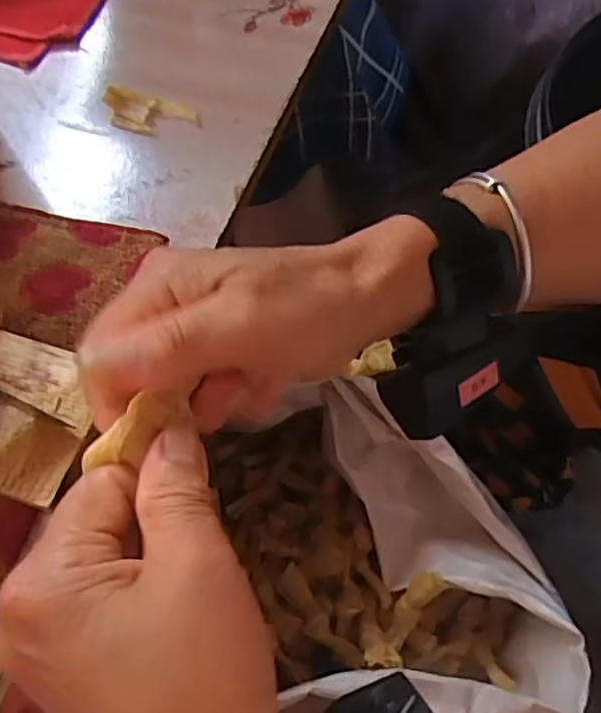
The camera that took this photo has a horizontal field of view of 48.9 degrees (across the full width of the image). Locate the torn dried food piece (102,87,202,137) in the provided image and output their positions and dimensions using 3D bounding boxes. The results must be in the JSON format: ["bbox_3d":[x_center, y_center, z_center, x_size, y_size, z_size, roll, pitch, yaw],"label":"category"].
[{"bbox_3d":[-0.091,-0.148,0.402,0.061,0.007,0.026,16,67,9],"label":"torn dried food piece"}]

